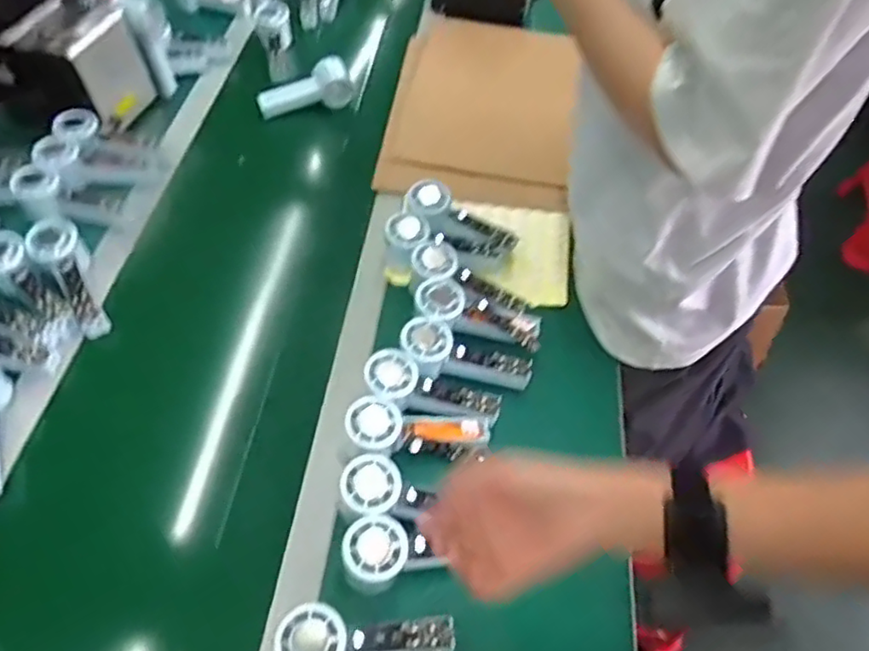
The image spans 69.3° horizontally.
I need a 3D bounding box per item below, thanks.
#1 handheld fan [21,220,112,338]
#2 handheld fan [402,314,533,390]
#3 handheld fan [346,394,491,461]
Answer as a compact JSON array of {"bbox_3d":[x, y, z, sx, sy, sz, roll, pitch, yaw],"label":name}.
[{"bbox_3d":[-0.440,-0.056,0.766,0.055,0.050,0.167,-27,75,-21],"label":"handheld fan"},{"bbox_3d":[0.035,0.036,0.719,0.150,0.034,0.060,21,54,-7],"label":"handheld fan"},{"bbox_3d":[-0.016,0.109,0.657,0.150,0.026,0.056,11,52,-14],"label":"handheld fan"}]

